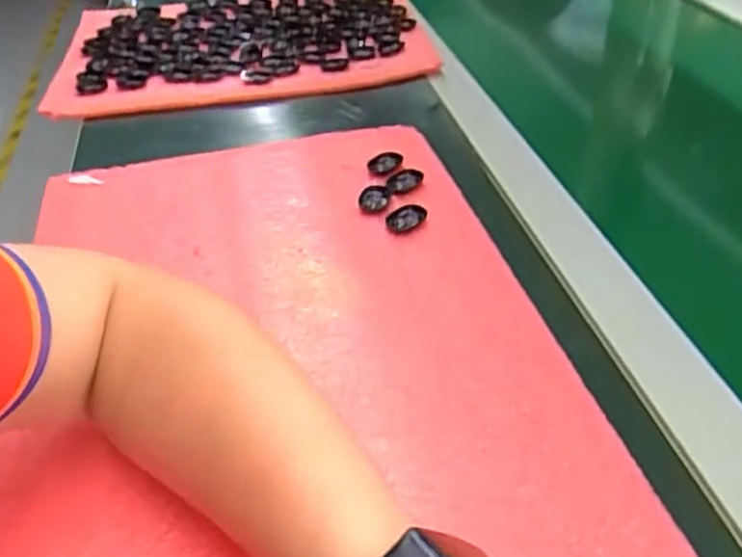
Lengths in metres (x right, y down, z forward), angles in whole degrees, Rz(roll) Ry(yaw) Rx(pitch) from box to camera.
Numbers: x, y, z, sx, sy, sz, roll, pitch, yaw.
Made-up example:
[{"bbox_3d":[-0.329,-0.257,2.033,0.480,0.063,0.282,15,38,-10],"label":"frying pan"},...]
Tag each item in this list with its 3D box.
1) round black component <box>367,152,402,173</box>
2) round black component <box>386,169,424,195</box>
[{"bbox_3d":[0.010,-0.081,0.493,0.021,0.004,0.027,15,43,20],"label":"round black component"},{"bbox_3d":[0.023,-0.065,0.479,0.023,0.008,0.023,-2,40,1],"label":"round black component"}]

